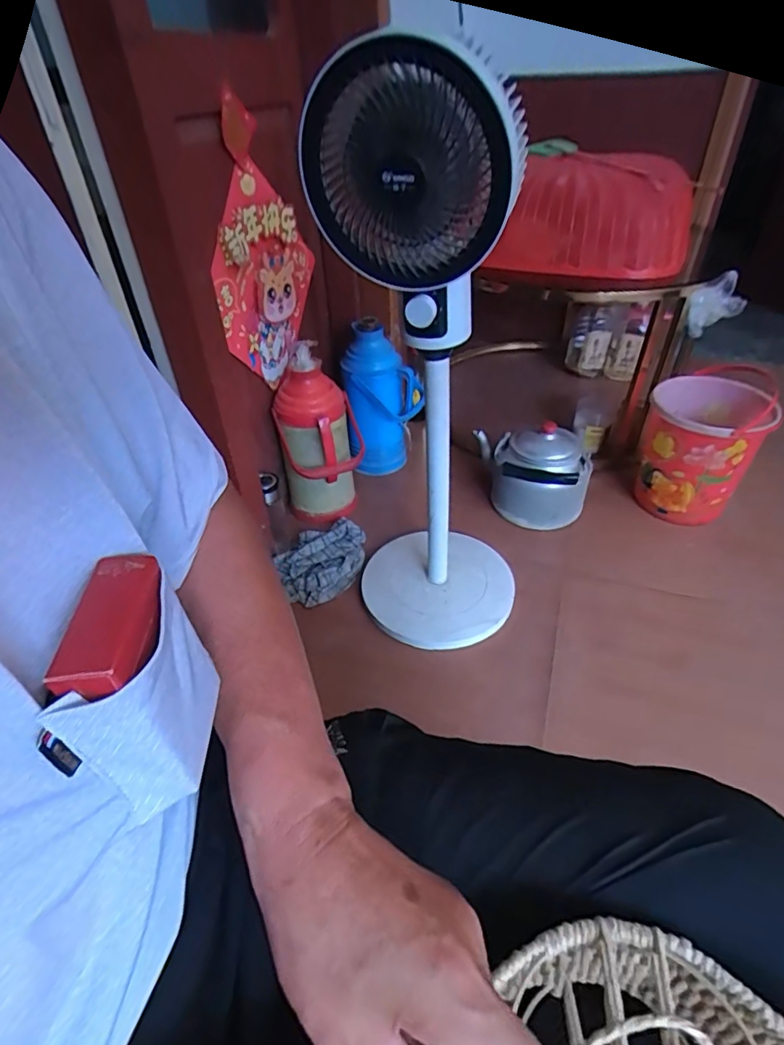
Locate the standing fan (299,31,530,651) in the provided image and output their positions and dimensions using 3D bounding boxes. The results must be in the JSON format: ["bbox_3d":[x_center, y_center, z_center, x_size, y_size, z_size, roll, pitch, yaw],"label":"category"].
[{"bbox_3d":[0.067,-0.156,0.796,0.278,0.806,0.297,8,41,13],"label":"standing fan"}]

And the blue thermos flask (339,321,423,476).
[{"bbox_3d":[-0.018,-0.300,1.305,0.177,0.363,0.135,2,40,5],"label":"blue thermos flask"}]

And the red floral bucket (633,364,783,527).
[{"bbox_3d":[0.679,-0.155,1.202,0.219,0.285,0.215,-1,40,1],"label":"red floral bucket"}]

